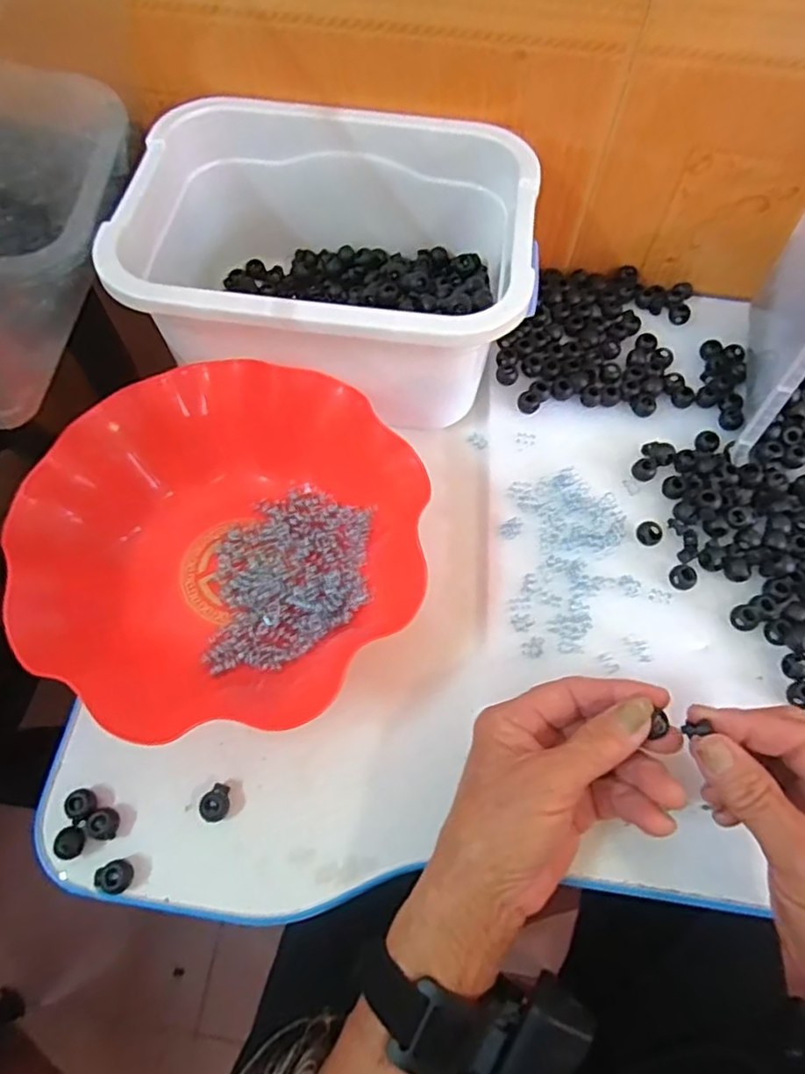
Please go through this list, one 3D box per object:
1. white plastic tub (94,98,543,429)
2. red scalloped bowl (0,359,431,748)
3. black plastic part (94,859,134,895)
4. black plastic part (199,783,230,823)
[{"bbox_3d":[-0.045,-0.179,0.430,0.254,0.111,0.189,11,65,4],"label":"white plastic tub"},{"bbox_3d":[-0.103,0.003,0.378,0.211,0.060,0.216,0,64,-1],"label":"red scalloped bowl"},{"bbox_3d":[-0.148,0.174,0.327,0.017,0.011,0.016,-10,65,-6],"label":"black plastic part"},{"bbox_3d":[-0.101,0.143,0.344,0.014,0.011,0.019,-1,64,-2],"label":"black plastic part"}]

